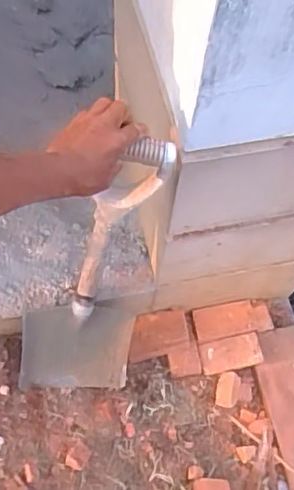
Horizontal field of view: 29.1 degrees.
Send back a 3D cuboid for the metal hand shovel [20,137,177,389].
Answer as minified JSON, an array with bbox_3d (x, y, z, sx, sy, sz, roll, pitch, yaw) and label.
[{"bbox_3d":[-0.088,0.086,0.972,0.229,0.808,0.114,-7,62,-17],"label":"metal hand shovel"}]

